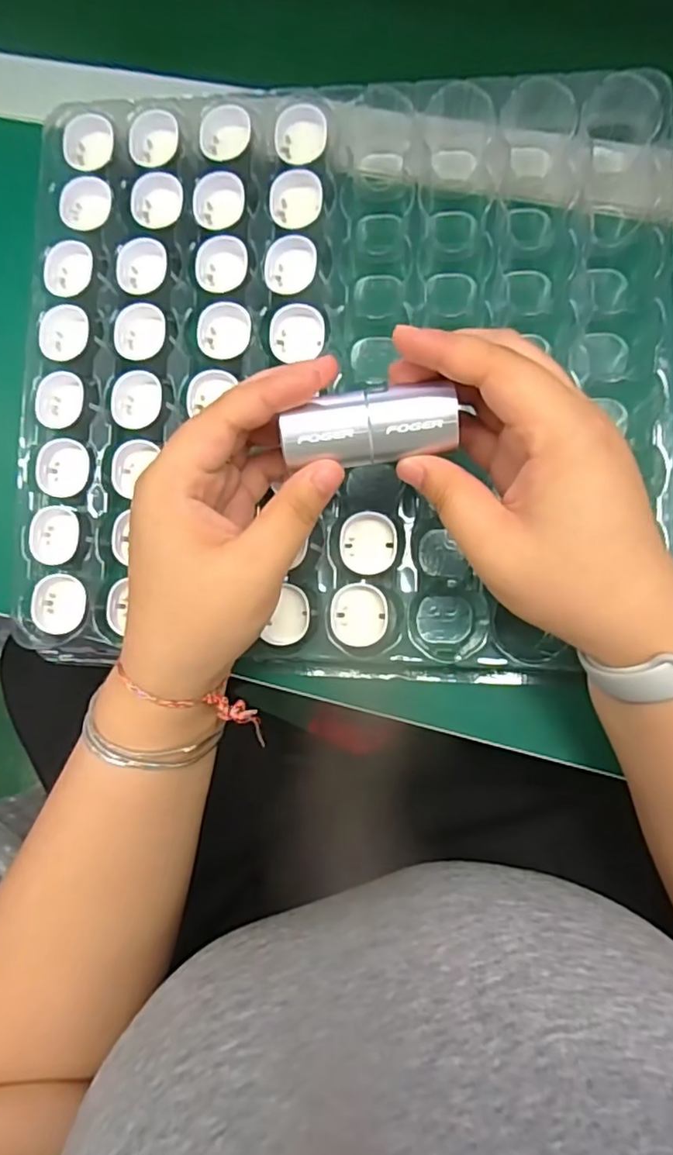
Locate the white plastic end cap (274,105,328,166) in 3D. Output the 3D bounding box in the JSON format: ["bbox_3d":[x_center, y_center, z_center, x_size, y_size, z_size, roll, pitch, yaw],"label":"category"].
[{"bbox_3d":[-0.019,-0.237,0.332,0.027,0.015,0.021,-16,84,3],"label":"white plastic end cap"}]

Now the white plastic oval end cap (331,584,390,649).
[{"bbox_3d":[0.011,0.018,0.306,0.028,0.011,0.031,-2,85,5],"label":"white plastic oval end cap"}]

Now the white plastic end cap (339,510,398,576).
[{"bbox_3d":[0.016,-0.017,0.311,0.028,0.010,0.031,3,86,5],"label":"white plastic end cap"}]

